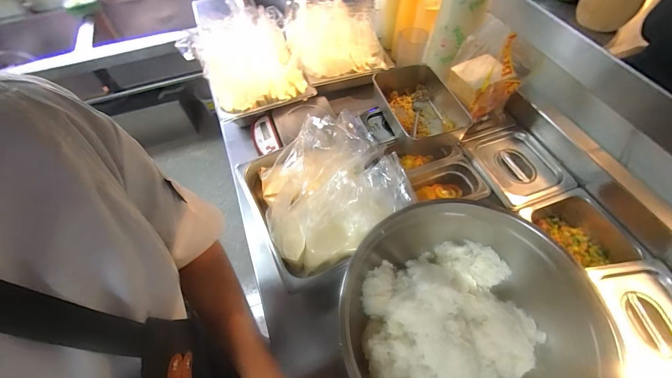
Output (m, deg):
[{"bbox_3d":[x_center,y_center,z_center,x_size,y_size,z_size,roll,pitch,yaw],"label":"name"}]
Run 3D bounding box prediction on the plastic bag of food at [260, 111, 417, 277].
[{"bbox_3d":[-0.025,-0.009,0.622,0.275,0.104,0.285,-24,60,-13],"label":"plastic bag of food"}]

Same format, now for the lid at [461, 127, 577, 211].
[{"bbox_3d":[0.369,-0.048,0.604,0.150,0.029,0.173,-16,59,-8],"label":"lid"}]

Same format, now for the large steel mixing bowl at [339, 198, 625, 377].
[{"bbox_3d":[0.190,0.217,0.468,0.331,0.141,0.353,-1,58,1],"label":"large steel mixing bowl"}]

